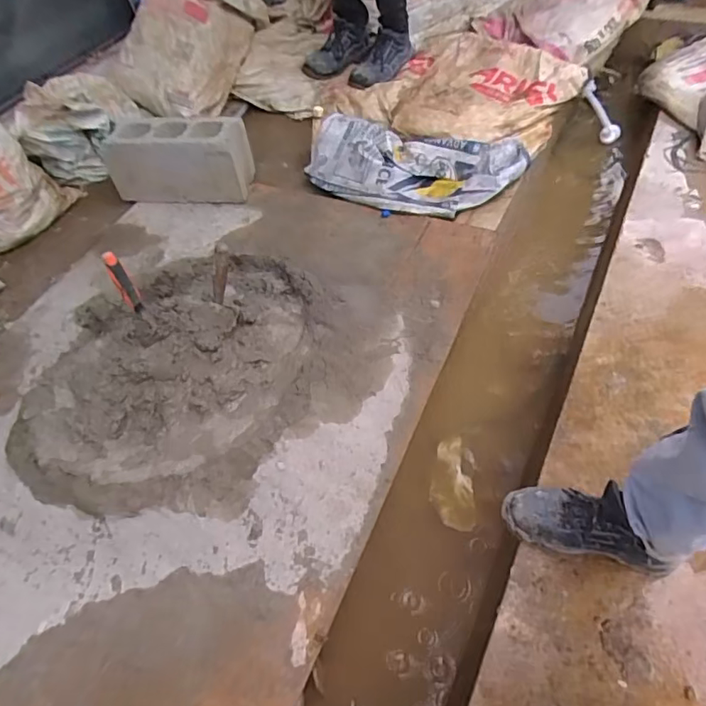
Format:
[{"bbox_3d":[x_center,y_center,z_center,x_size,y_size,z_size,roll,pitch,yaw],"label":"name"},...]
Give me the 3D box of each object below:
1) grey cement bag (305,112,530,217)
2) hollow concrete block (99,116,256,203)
[{"bbox_3d":[0.174,-0.534,1.462,0.611,0.118,0.283,2,53,10],"label":"grey cement bag"},{"bbox_3d":[-0.501,-0.570,1.524,0.401,0.224,0.156,-5,52,3],"label":"hollow concrete block"}]

